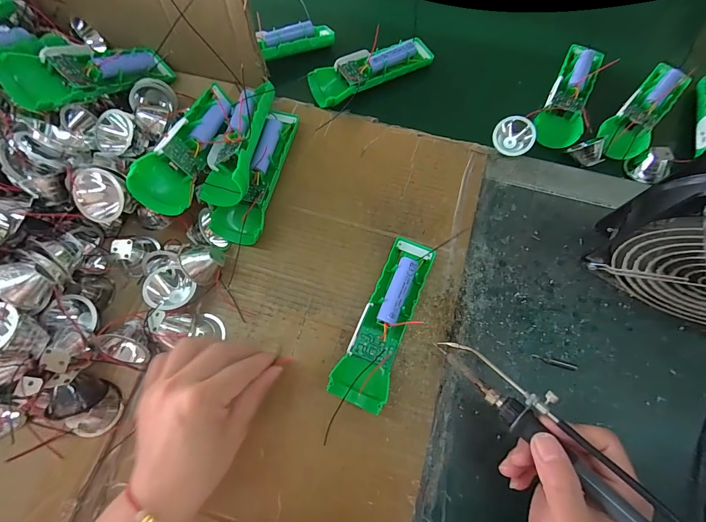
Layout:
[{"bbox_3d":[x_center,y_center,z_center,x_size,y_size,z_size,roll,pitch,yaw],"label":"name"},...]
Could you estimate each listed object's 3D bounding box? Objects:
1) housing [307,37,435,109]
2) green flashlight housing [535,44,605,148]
[{"bbox_3d":[0.022,-0.240,0.428,0.156,0.032,0.040,-24,77,-6],"label":"housing"},{"bbox_3d":[0.256,-0.197,0.404,0.047,0.030,0.137,24,77,6],"label":"green flashlight housing"}]

